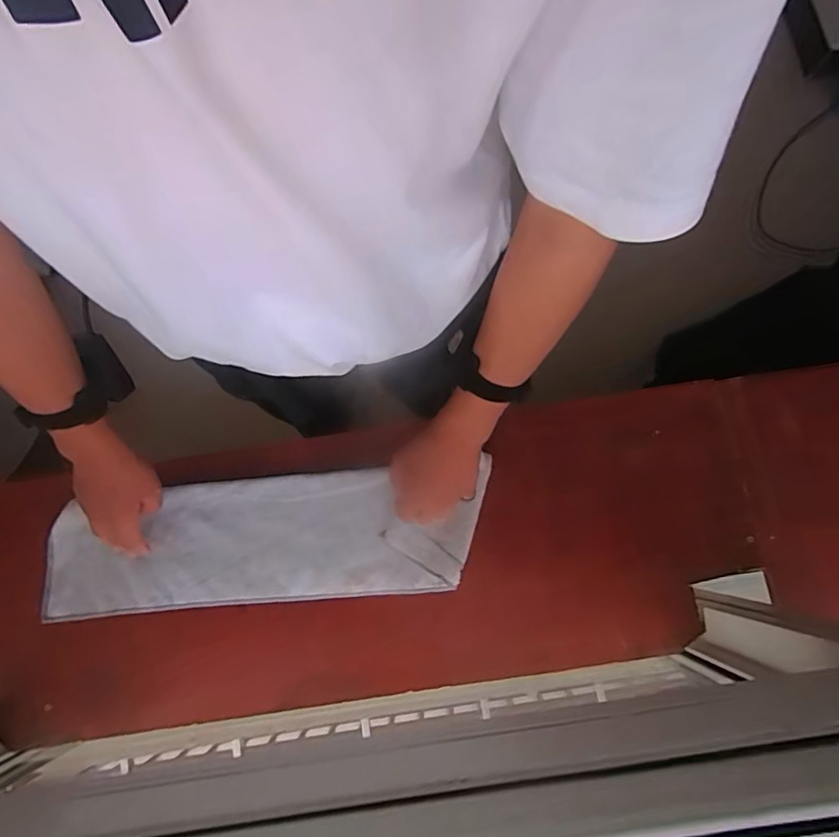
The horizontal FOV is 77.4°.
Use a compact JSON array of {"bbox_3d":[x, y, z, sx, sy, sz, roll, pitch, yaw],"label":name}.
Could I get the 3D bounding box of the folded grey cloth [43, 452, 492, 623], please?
[{"bbox_3d":[-0.180,0.146,0.634,0.521,0.023,0.147,-6,75,1],"label":"folded grey cloth"}]

